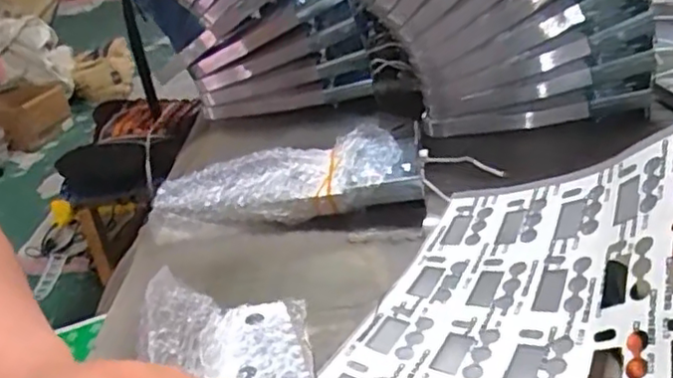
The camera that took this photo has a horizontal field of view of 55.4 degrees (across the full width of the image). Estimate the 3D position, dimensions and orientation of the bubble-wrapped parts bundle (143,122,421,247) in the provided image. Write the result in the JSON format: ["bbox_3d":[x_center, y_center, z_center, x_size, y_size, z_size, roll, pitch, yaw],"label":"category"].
[{"bbox_3d":[-0.032,-0.007,0.397,0.165,0.033,0.075,-6,28,6],"label":"bubble-wrapped parts bundle"}]

